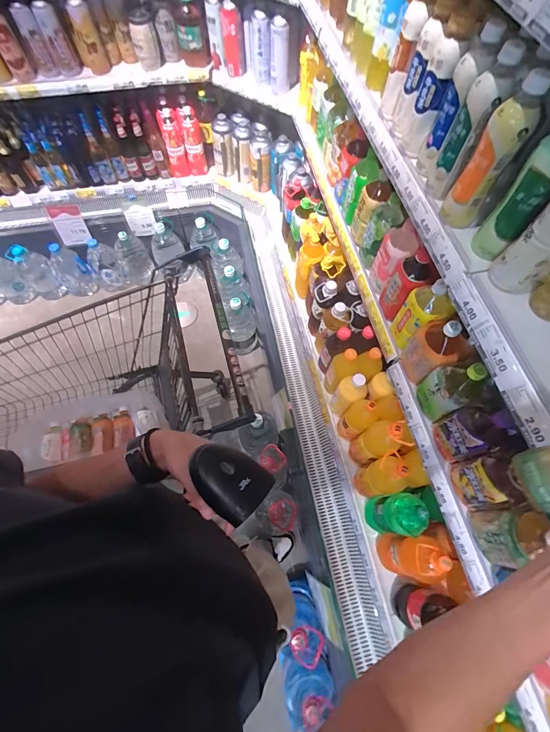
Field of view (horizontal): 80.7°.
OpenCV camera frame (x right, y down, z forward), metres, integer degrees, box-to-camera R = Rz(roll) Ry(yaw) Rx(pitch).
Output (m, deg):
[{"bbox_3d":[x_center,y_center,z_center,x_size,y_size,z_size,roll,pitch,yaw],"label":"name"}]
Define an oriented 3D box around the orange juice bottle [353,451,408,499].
[{"bbox_3d":[0.311,0.325,0.944,0.094,0.315,0.096,1,65,-2],"label":"orange juice bottle"}]

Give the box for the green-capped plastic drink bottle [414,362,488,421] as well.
[{"bbox_3d":[0.385,0.047,0.706,0.083,0.188,0.096,-25,68,-13],"label":"green-capped plastic drink bottle"}]

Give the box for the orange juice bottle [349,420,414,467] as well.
[{"bbox_3d":[0.313,0.234,0.987,0.106,0.290,0.101,-20,67,-11],"label":"orange juice bottle"}]

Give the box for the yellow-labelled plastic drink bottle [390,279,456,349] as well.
[{"bbox_3d":[0.348,-0.121,0.776,0.065,0.198,0.090,-15,66,-9],"label":"yellow-labelled plastic drink bottle"}]

